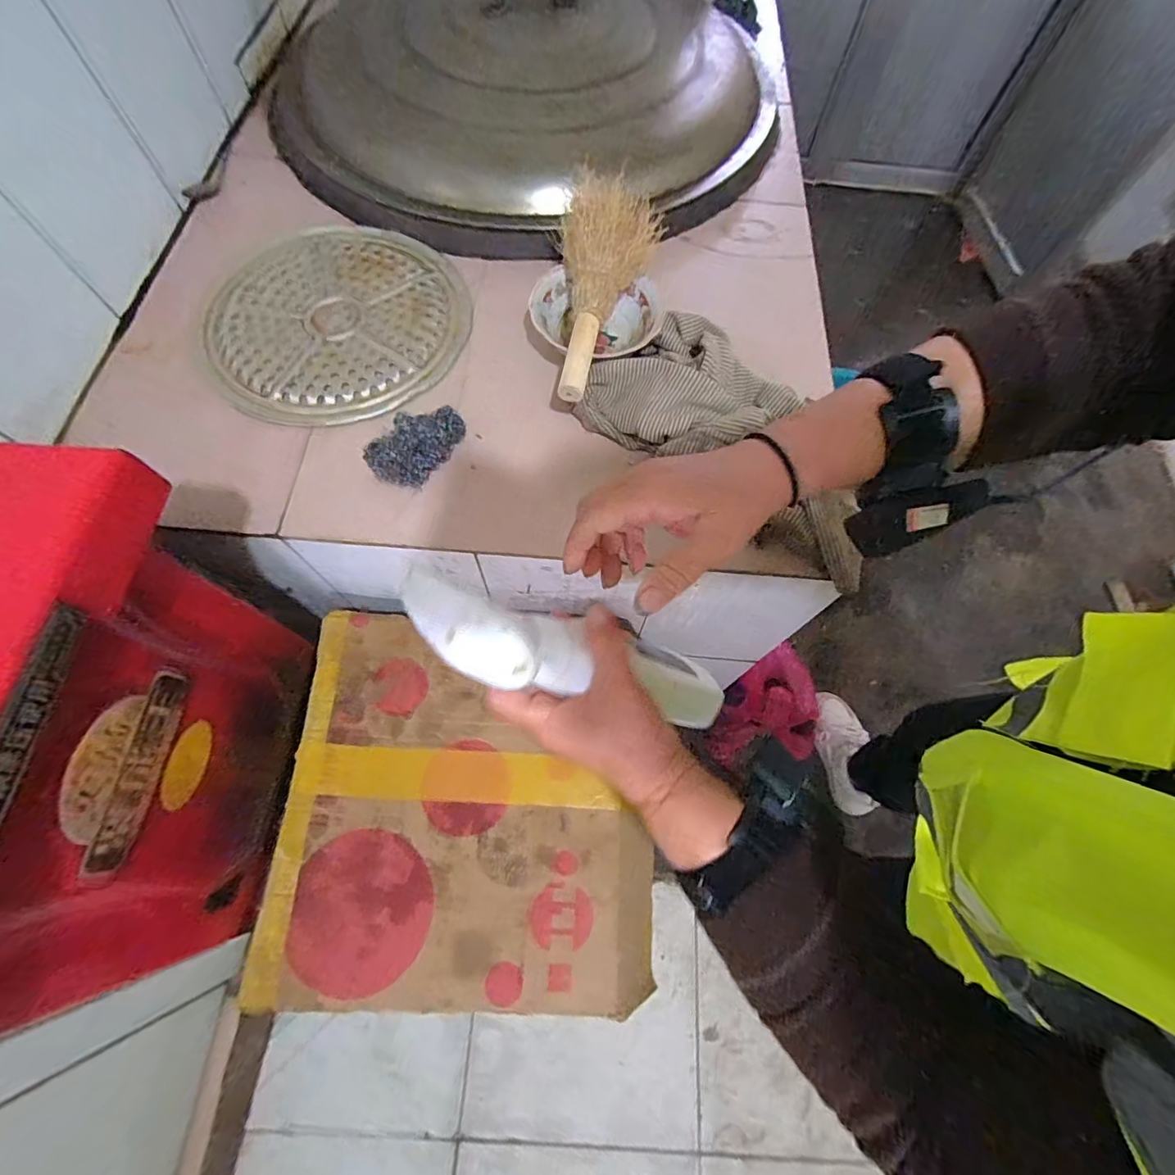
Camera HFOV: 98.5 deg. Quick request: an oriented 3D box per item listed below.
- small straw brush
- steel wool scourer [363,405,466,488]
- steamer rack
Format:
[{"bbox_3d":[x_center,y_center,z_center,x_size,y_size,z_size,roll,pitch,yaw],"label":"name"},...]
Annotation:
[{"bbox_3d":[0.001,-0.314,0.545,0.106,0.063,0.247,14,84,4],"label":"small straw brush"},{"bbox_3d":[-0.177,-0.149,0.519,0.103,0.057,0.054,-21,70,-10],"label":"steel wool scourer"},{"bbox_3d":[-0.299,-0.328,0.613,0.296,0.010,0.303,-17,69,-9],"label":"steamer rack"}]

